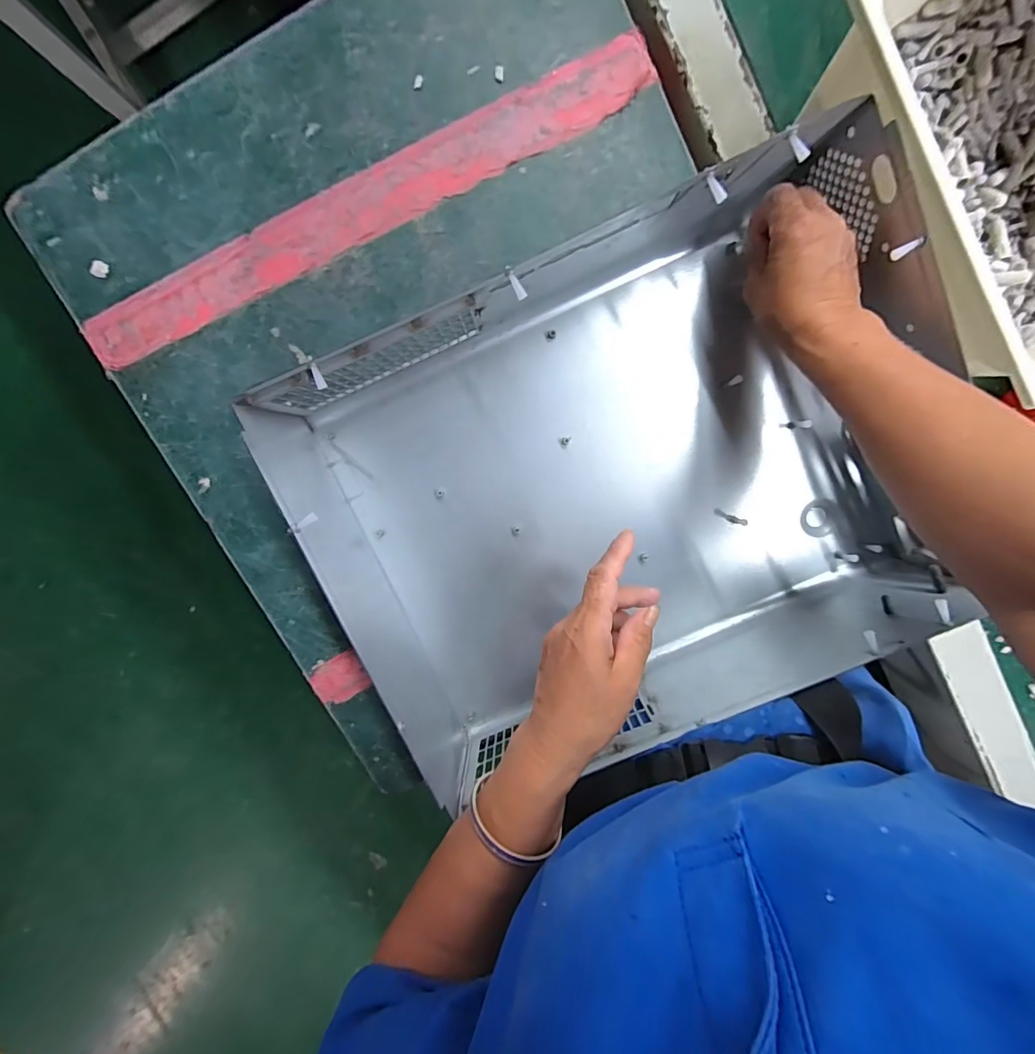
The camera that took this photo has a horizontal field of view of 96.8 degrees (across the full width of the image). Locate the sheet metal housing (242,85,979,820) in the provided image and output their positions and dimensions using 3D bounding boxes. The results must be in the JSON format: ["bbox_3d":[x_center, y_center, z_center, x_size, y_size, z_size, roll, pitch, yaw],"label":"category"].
[{"bbox_3d":[0.072,-0.023,0.354,0.412,0.111,0.328,-24,99,1],"label":"sheet metal housing"}]

